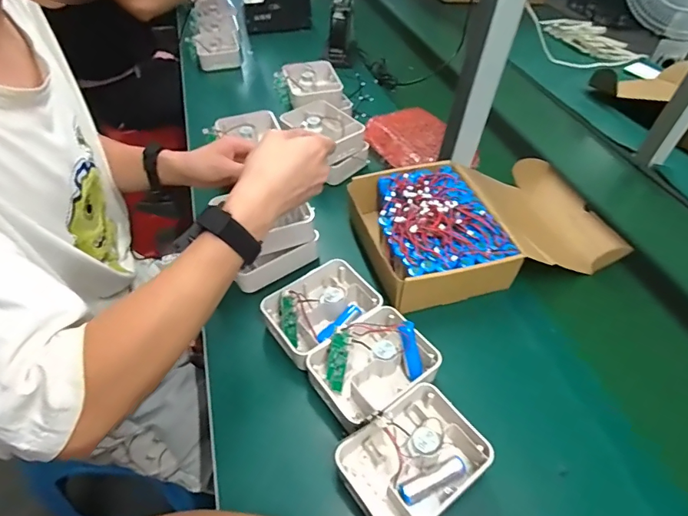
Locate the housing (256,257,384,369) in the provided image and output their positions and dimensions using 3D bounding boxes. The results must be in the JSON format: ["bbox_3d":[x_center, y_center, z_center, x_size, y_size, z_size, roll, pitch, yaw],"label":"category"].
[{"bbox_3d":[-0.028,0.063,0.545,0.136,0.039,0.100,-28,55,-27],"label":"housing"}]

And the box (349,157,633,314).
[{"bbox_3d":[0.217,-0.065,0.653,0.386,0.081,0.222,-10,48,-14],"label":"box"}]

